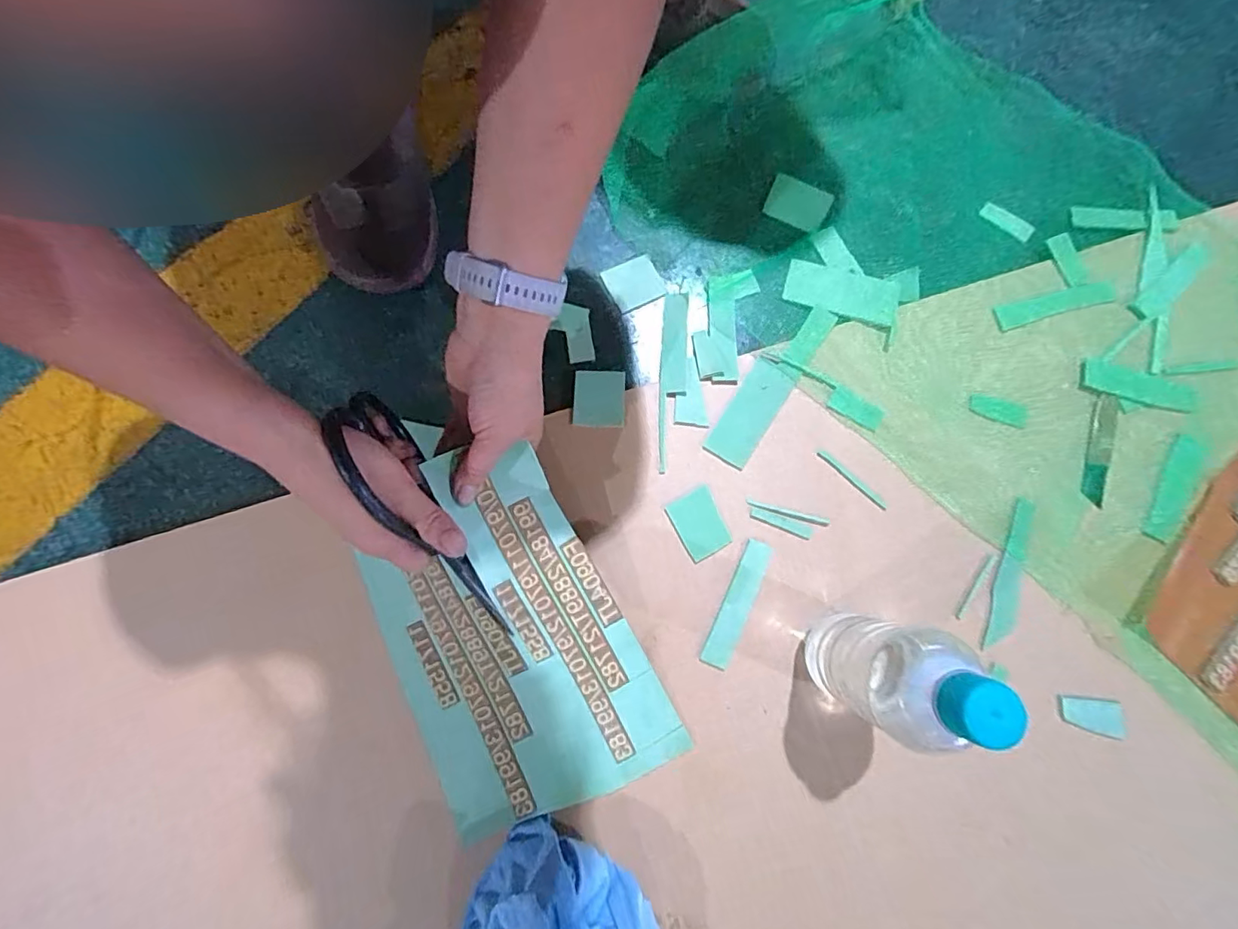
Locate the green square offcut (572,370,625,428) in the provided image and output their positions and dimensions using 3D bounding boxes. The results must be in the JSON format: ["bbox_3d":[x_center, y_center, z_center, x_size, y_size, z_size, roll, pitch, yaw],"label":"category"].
[{"bbox_3d":[-0.017,-0.054,0.449,0.042,0.004,0.047,2,86,-2],"label":"green square offcut"}]

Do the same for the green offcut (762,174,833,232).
[{"bbox_3d":[0.162,-0.236,0.489,0.054,0.006,0.043,23,79,5],"label":"green offcut"}]

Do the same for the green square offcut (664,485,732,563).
[{"bbox_3d":[0.064,0.047,0.429,0.038,0.004,0.050,-28,79,-5],"label":"green square offcut"}]

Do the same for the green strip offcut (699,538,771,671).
[{"bbox_3d":[0.092,0.108,0.419,0.021,0.005,0.100,24,79,5],"label":"green strip offcut"}]

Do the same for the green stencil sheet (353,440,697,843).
[{"bbox_3d":[-0.085,0.129,0.390,0.173,0.049,0.258,-27,92,3],"label":"green stencil sheet"}]

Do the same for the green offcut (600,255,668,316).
[{"bbox_3d":[0.012,-0.160,0.476,0.045,0.004,0.043,-26,79,-5],"label":"green offcut"}]

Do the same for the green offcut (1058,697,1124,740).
[{"bbox_3d":[0.354,0.189,0.405,0.047,0.004,0.026,7,78,2],"label":"green offcut"}]

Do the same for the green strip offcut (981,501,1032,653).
[{"bbox_3d":[0.306,0.086,0.422,0.020,0.011,0.117,19,79,4],"label":"green strip offcut"}]

